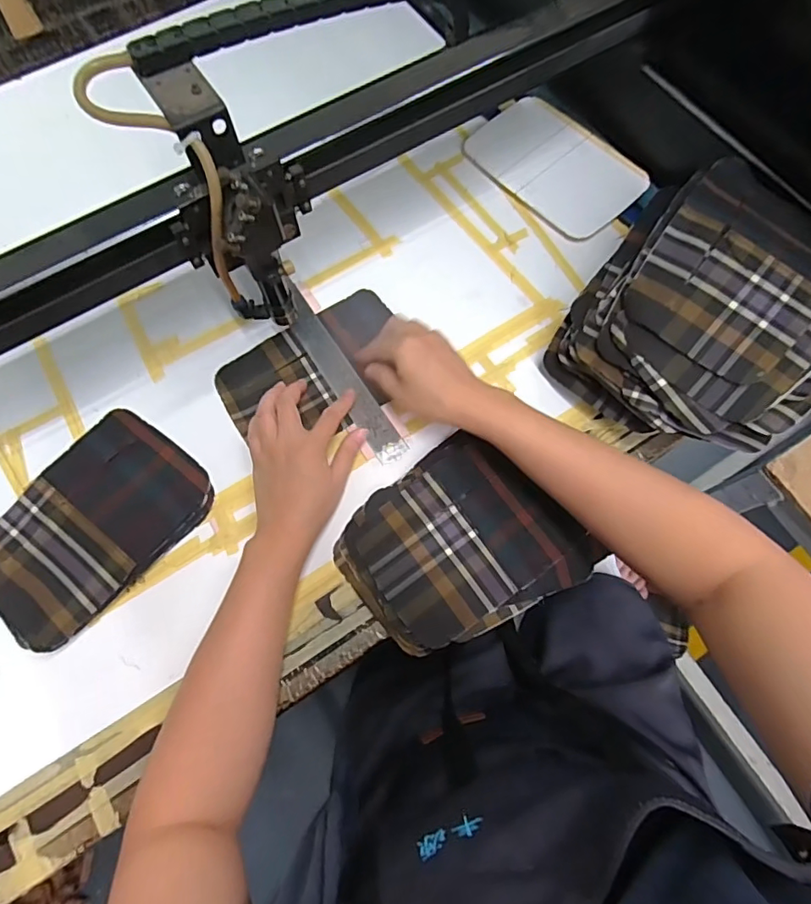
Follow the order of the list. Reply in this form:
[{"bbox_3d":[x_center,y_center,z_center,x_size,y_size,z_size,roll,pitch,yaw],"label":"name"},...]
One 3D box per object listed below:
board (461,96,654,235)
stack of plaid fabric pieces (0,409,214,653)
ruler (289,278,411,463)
[{"bbox_3d":[0.178,-0.343,0.614,0.120,0.007,0.198,-43,76,-5],"label":"board"},{"bbox_3d":[-0.291,0.067,0.477,0.138,0.016,0.202,39,76,12],"label":"stack of plaid fabric pieces"},{"bbox_3d":[-0.070,-0.085,0.532,0.032,0.004,0.224,-32,74,-9],"label":"ruler"}]

